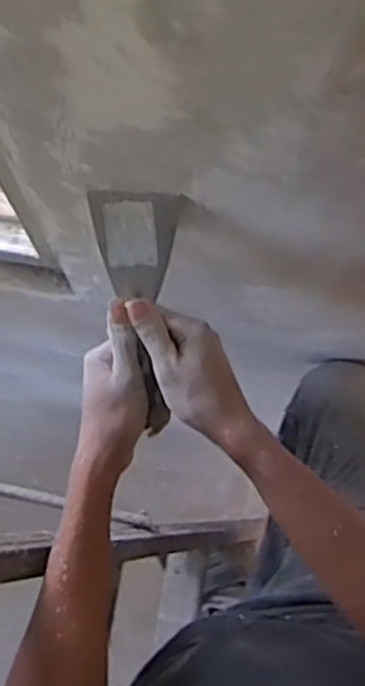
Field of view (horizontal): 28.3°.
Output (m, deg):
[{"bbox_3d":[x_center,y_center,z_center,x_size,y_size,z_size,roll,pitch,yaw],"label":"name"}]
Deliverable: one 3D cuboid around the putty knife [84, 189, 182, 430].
[{"bbox_3d":[-0.027,-0.021,0.565,0.064,0.023,0.193,-7,108,-1],"label":"putty knife"}]

